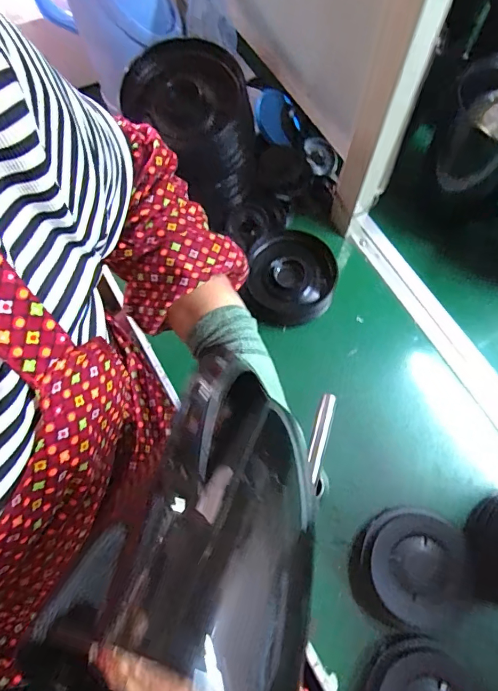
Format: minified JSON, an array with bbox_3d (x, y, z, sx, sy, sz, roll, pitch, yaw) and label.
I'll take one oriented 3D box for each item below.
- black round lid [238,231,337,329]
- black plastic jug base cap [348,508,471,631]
[{"bbox_3d":[0.056,-0.084,0.573,0.113,0.038,0.134,13,71,5],"label":"black round lid"},{"bbox_3d":[0.176,0.242,0.467,0.120,0.026,0.112,0,71,0],"label":"black plastic jug base cap"}]

